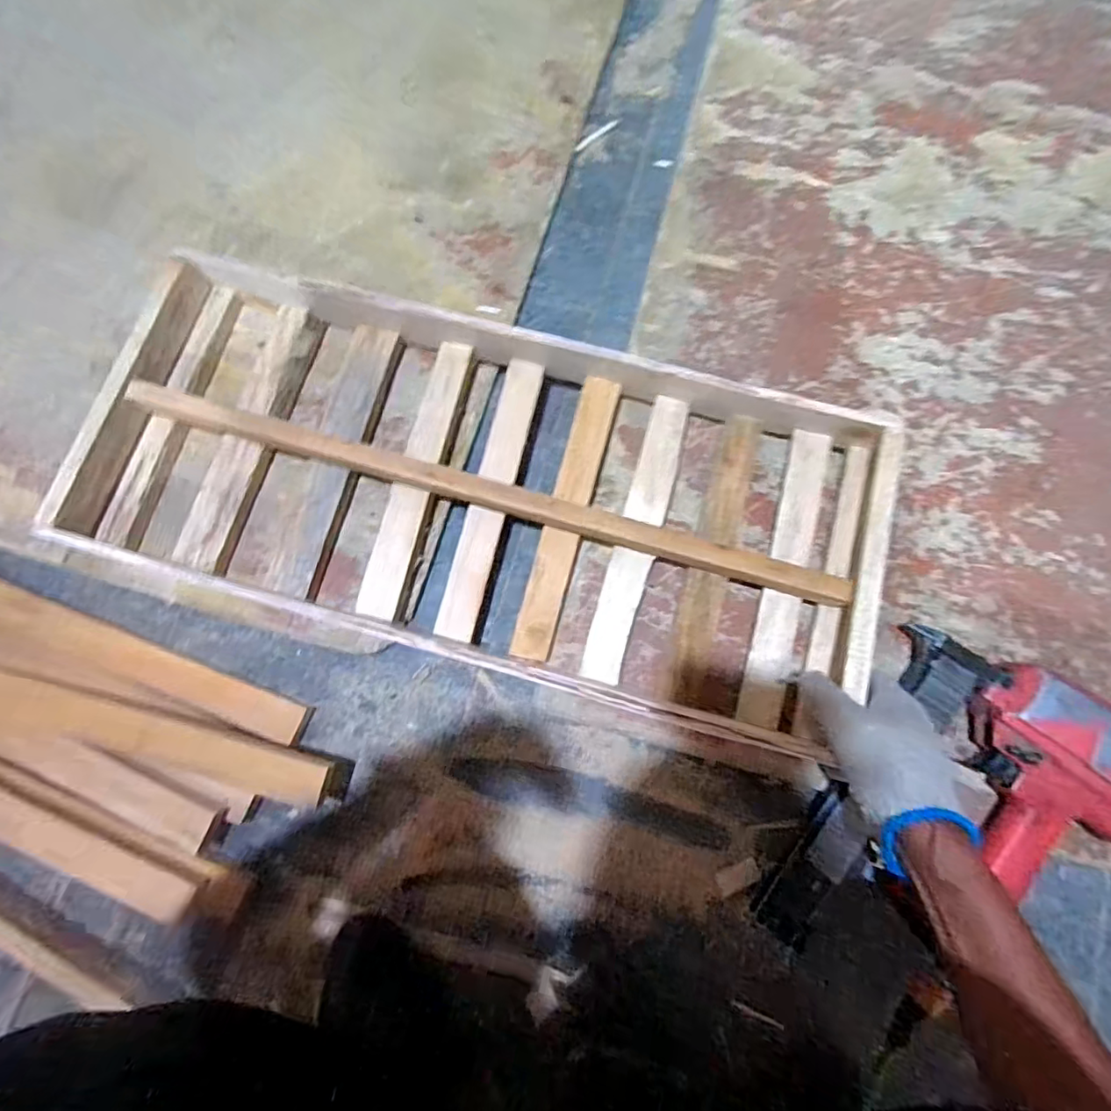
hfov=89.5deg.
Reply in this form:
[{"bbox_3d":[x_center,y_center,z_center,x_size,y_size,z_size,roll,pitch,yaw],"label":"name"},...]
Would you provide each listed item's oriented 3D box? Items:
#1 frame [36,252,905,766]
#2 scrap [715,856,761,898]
[{"bbox_3d":[-0.071,-0.070,0.517,0.686,0.091,0.293,14,78,4],"label":"frame"},{"bbox_3d":[0.165,0.290,0.506,0.039,0.004,0.021,-26,80,-6],"label":"scrap"}]

